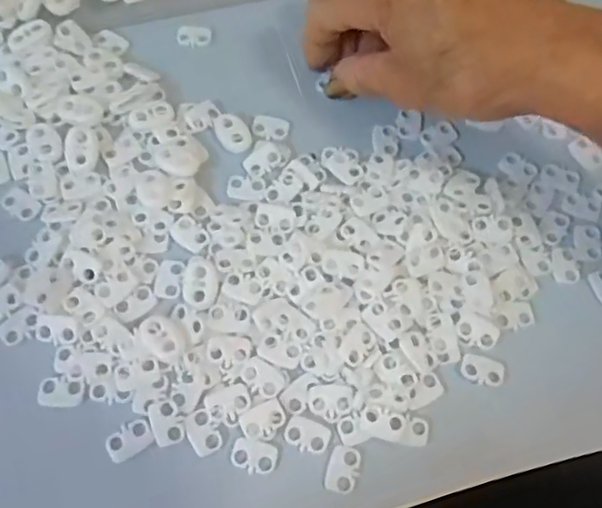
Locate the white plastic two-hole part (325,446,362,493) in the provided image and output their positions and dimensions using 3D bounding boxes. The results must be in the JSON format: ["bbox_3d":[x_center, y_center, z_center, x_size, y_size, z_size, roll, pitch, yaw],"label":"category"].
[{"bbox_3d":[0.017,0.086,0.249,0.012,0.004,0.018,14,66,3],"label":"white plastic two-hole part"}]

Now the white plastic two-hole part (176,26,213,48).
[{"bbox_3d":[-0.057,-0.117,0.330,0.018,0.004,0.013,4,66,-1],"label":"white plastic two-hole part"}]

